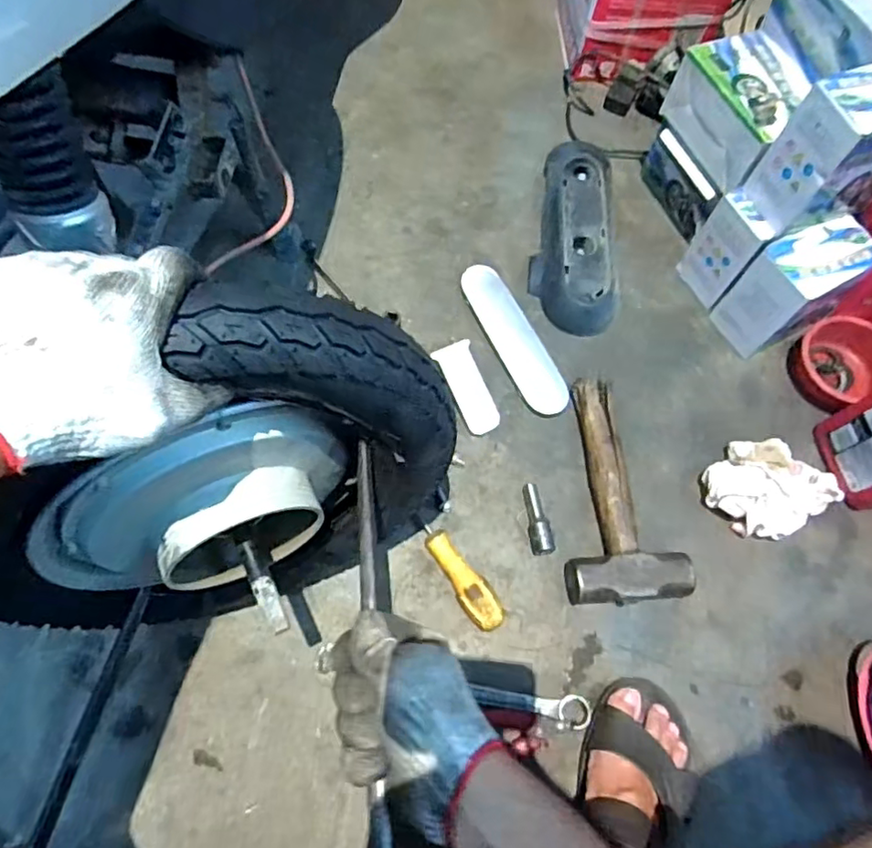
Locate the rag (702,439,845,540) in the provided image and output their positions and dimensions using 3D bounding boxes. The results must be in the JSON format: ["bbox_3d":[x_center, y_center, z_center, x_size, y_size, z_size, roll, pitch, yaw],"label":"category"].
[{"bbox_3d":[0.378,0.068,0.690,0.146,0.040,0.114,-29,72,-14],"label":"rag"}]

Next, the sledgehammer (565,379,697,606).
[{"bbox_3d":[0.204,0.070,0.677,0.126,0.048,0.251,2,67,-2],"label":"sledgehammer"}]

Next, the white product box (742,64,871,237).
[{"bbox_3d":[0.421,-0.284,0.632,0.127,0.144,0.082,-20,70,-11],"label":"white product box"}]

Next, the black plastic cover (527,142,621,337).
[{"bbox_3d":[0.182,-0.251,0.811,0.105,0.045,0.295,4,67,-1],"label":"black plastic cover"}]

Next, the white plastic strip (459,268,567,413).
[{"bbox_3d":[0.092,-0.105,0.757,0.051,0.026,0.218,-24,70,-12],"label":"white plastic strip"}]

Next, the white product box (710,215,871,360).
[{"bbox_3d":[0.426,-0.160,0.731,0.124,0.136,0.078,-23,70,-12],"label":"white product box"}]

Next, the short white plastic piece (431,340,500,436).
[{"bbox_3d":[0.037,-0.041,0.713,0.043,0.012,0.107,-25,93,-13],"label":"short white plastic piece"}]

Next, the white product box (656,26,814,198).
[{"bbox_3d":[0.365,-0.368,0.727,0.108,0.088,0.172,-16,69,-9],"label":"white product box"}]

